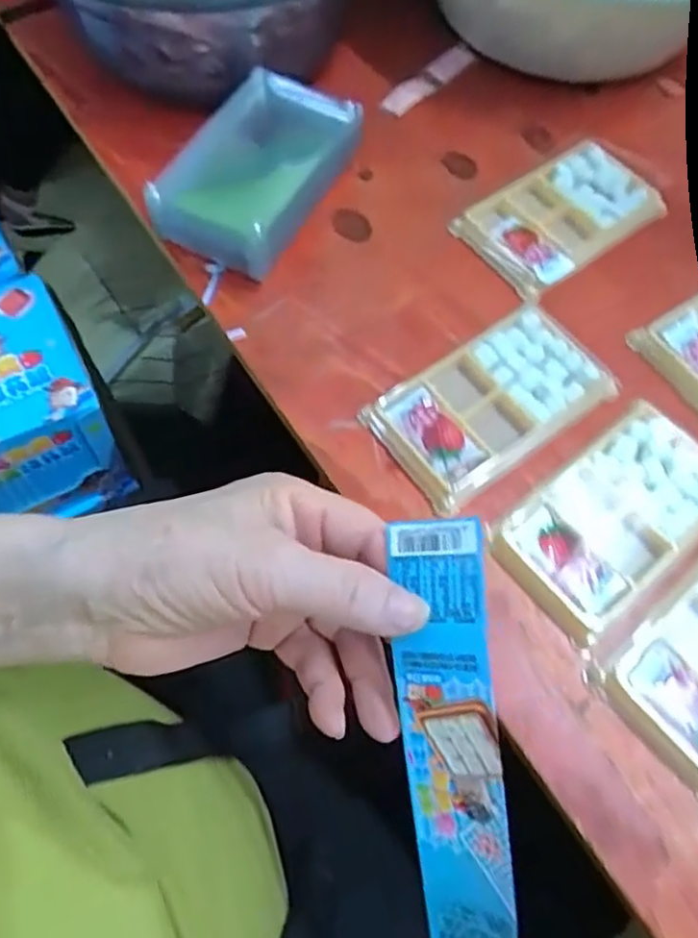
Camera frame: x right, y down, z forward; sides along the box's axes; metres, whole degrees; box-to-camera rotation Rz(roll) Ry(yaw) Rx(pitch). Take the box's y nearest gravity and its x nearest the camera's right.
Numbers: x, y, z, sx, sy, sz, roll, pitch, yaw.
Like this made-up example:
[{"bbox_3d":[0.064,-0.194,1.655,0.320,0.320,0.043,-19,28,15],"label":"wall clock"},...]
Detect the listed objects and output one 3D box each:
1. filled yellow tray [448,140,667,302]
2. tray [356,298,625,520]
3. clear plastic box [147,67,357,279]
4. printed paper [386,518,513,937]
[{"bbox_3d":[0.147,-0.177,0.444,0.140,0.020,0.080,-36,72,-17],"label":"filled yellow tray"},{"bbox_3d":[0.084,-0.040,0.378,0.135,0.012,0.074,-32,71,-16],"label":"tray"},{"bbox_3d":[-0.056,-0.197,0.428,0.080,0.046,0.150,24,67,8],"label":"clear plastic box"},{"bbox_3d":[0.036,0.102,0.229,0.036,0.008,0.164,-7,87,35],"label":"printed paper"}]

